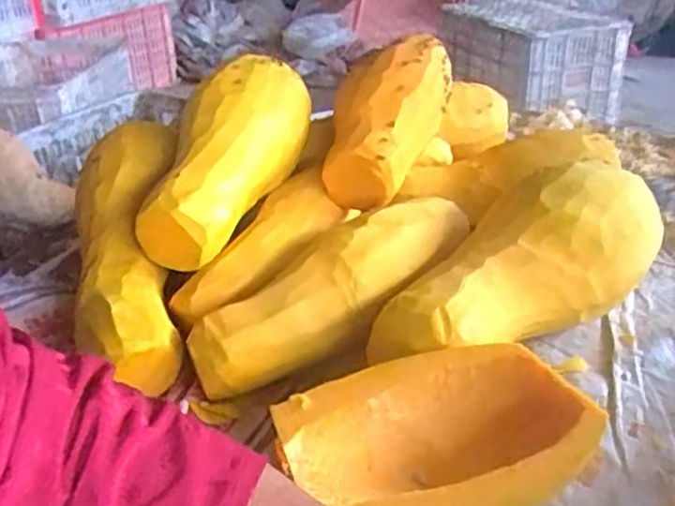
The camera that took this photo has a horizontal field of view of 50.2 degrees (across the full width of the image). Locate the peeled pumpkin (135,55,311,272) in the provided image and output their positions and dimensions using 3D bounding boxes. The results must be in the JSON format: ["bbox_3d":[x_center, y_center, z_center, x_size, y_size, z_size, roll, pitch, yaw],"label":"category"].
[{"bbox_3d":[-0.109,-0.098,0.736,0.106,0.102,0.280,8,51,19],"label":"peeled pumpkin"}]

